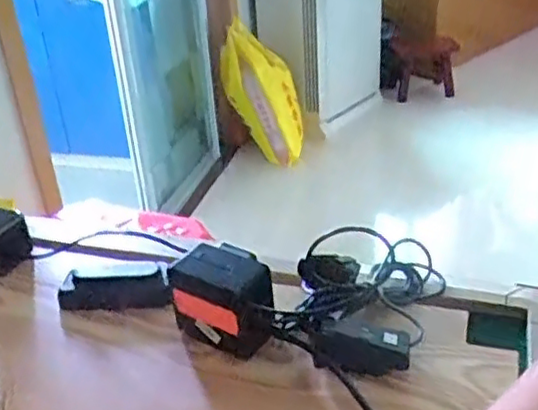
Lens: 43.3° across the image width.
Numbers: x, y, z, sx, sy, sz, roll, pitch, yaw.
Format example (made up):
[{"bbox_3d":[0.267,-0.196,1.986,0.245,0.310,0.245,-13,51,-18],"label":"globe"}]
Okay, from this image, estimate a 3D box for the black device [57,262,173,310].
[{"bbox_3d":[-0.143,0.074,0.642,0.107,0.028,0.040,0,30,7],"label":"black device"}]

